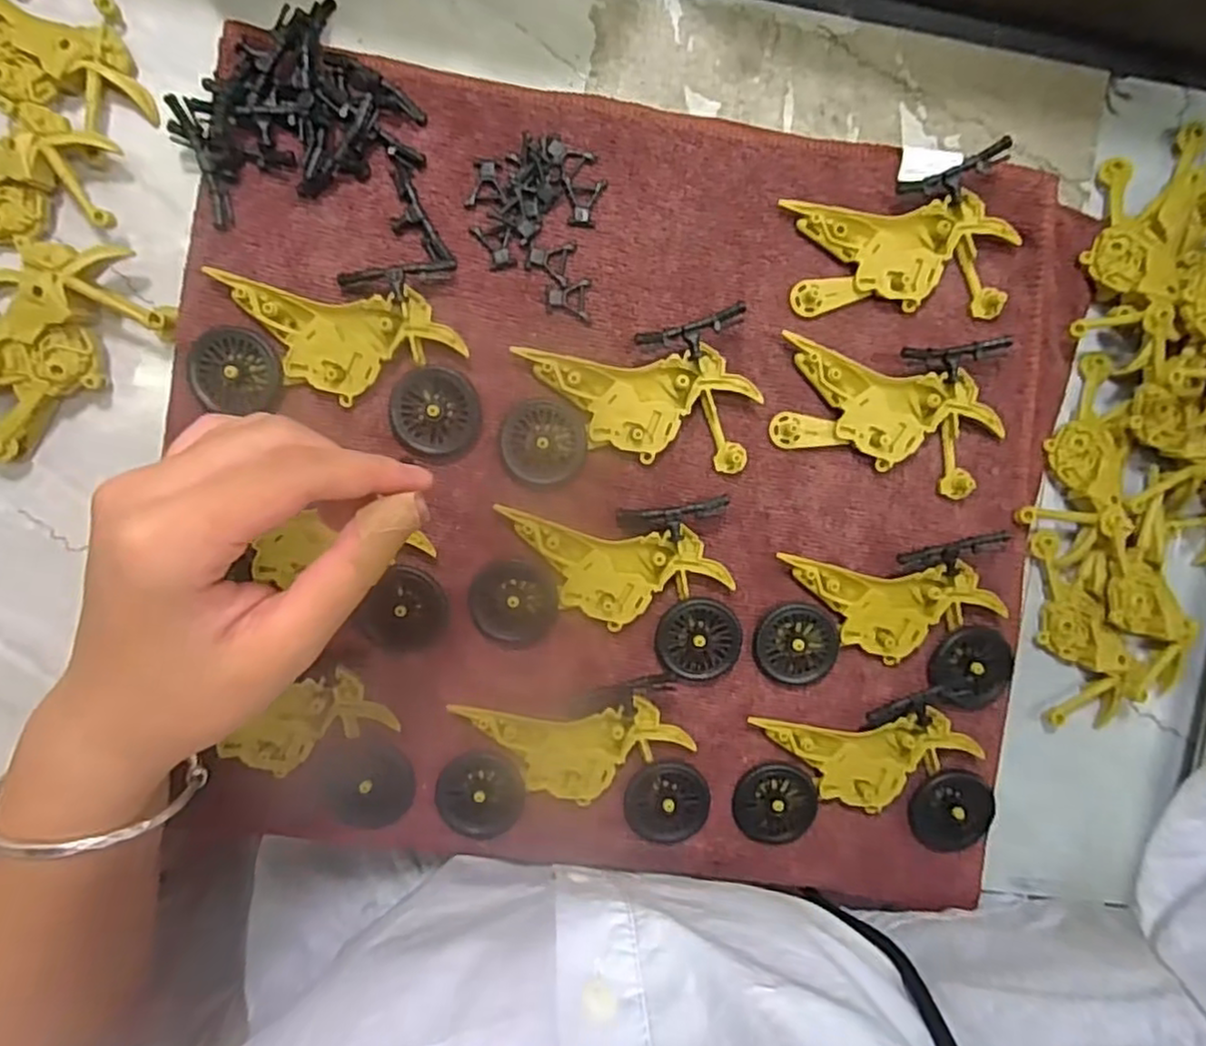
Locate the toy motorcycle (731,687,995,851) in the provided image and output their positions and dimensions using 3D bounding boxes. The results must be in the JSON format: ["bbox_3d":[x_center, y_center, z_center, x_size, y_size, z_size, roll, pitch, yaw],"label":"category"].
[{"bbox_3d":[0.124,0.112,0.317,0.118,0.013,0.074,4,92,-4],"label":"toy motorcycle"}]

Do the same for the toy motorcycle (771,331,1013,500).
[{"bbox_3d":[0.128,-0.051,0.311,0.098,0.015,0.065,6,92,-5],"label":"toy motorcycle"}]

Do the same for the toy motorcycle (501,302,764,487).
[{"bbox_3d":[0.010,-0.053,0.301,0.106,0.016,0.065,-5,93,-4],"label":"toy motorcycle"}]

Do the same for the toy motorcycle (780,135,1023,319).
[{"bbox_3d":[0.133,-0.125,0.305,0.097,0.020,0.064,-5,93,-4],"label":"toy motorcycle"}]

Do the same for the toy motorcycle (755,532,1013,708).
[{"bbox_3d":[0.130,0.049,0.316,0.114,0.015,0.075,-6,93,-4],"label":"toy motorcycle"}]

